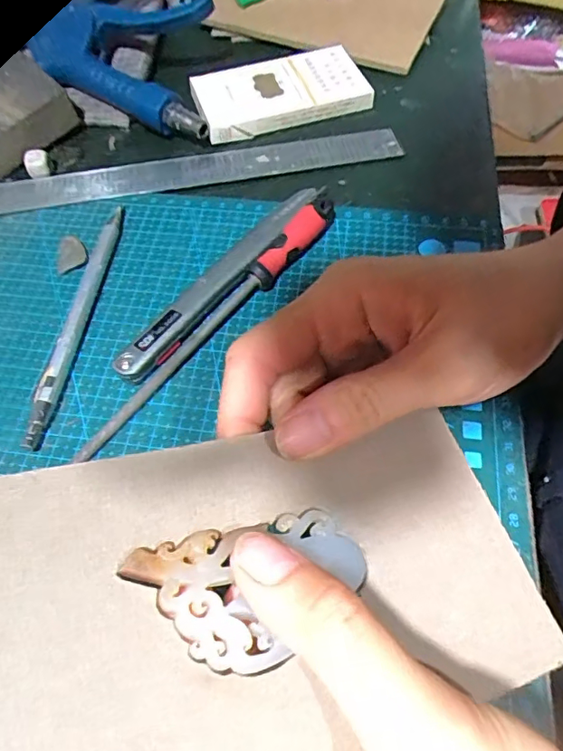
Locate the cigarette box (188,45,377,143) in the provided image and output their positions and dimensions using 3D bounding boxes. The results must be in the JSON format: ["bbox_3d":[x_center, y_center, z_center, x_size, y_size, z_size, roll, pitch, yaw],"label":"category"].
[{"bbox_3d":[-0.002,-0.183,0.332,0.104,0.016,0.061,-15,60,-4],"label":"cigarette box"}]

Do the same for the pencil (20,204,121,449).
[{"bbox_3d":[-0.098,-0.029,0.248,0.012,0.010,0.136,4,61,6],"label":"pencil"}]

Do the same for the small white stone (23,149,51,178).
[{"bbox_3d":[-0.145,-0.126,0.308,0.015,0.012,0.014,-28,62,-12],"label":"small white stone"}]

